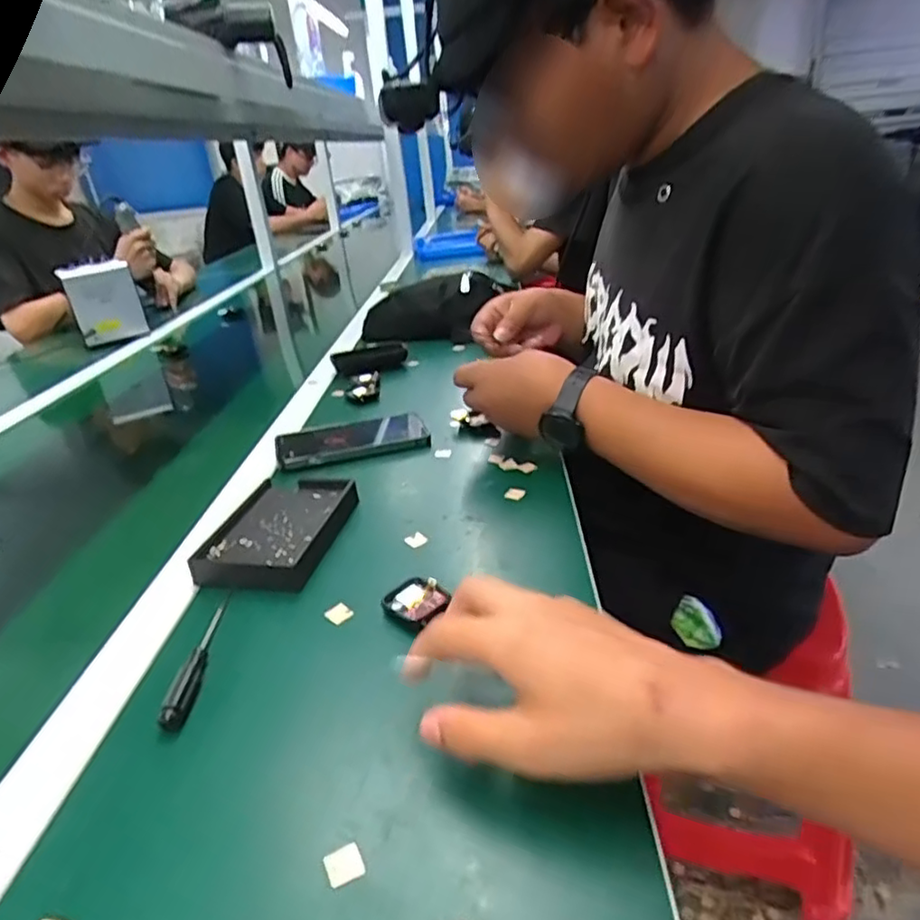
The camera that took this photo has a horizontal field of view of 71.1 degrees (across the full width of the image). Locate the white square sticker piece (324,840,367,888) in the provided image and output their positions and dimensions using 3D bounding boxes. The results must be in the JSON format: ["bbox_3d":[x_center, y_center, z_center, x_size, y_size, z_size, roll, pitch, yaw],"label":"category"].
[{"bbox_3d":[-0.052,0.182,0.289,0.016,0.004,0.017,-16,31,-22],"label":"white square sticker piece"}]

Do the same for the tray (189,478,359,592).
[{"bbox_3d":[-0.155,0.057,0.549,0.106,0.022,0.147,-1,26,12],"label":"tray"}]

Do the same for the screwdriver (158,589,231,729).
[{"bbox_3d":[-0.169,0.124,0.427,0.014,0.011,0.132,-7,26,0],"label":"screwdriver"}]

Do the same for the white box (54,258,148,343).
[{"bbox_3d":[-0.725,-0.314,1.325,0.127,0.168,0.038,-20,29,-26],"label":"white box"}]

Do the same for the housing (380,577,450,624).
[{"bbox_3d":[-0.030,0.099,0.450,0.047,0.013,0.037,16,34,39],"label":"housing"}]

